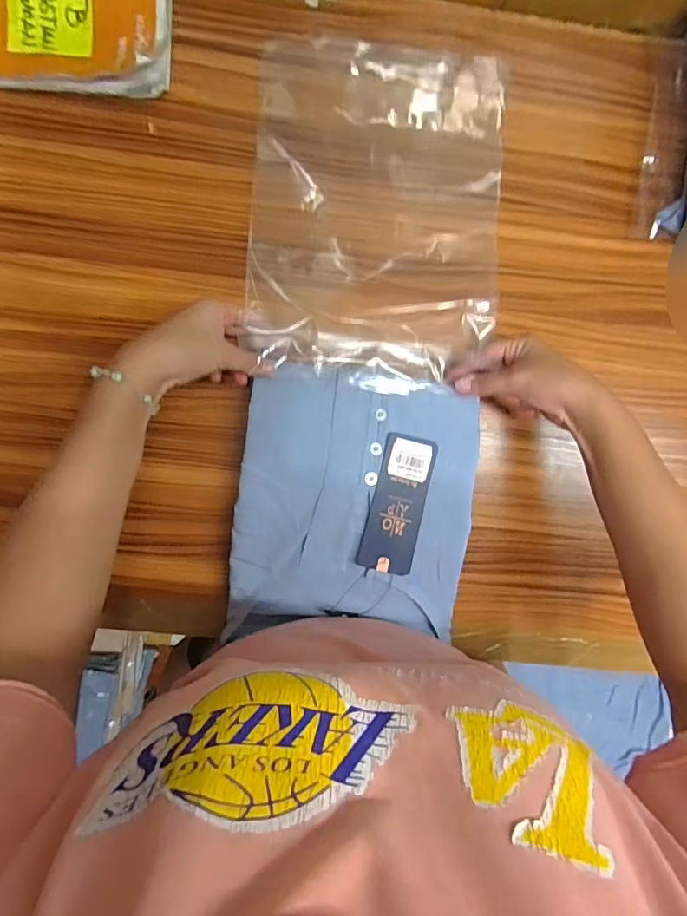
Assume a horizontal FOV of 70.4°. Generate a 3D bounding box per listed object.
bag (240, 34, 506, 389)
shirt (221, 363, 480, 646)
[{"bbox_3d":[0.032,-0.218,0.434,0.220,0.048,0.303,3,94,-3],"label":"bag"},{"bbox_3d":[0.009,0.047,0.435,0.203,0.023,0.241,6,94,-3],"label":"shirt"}]

